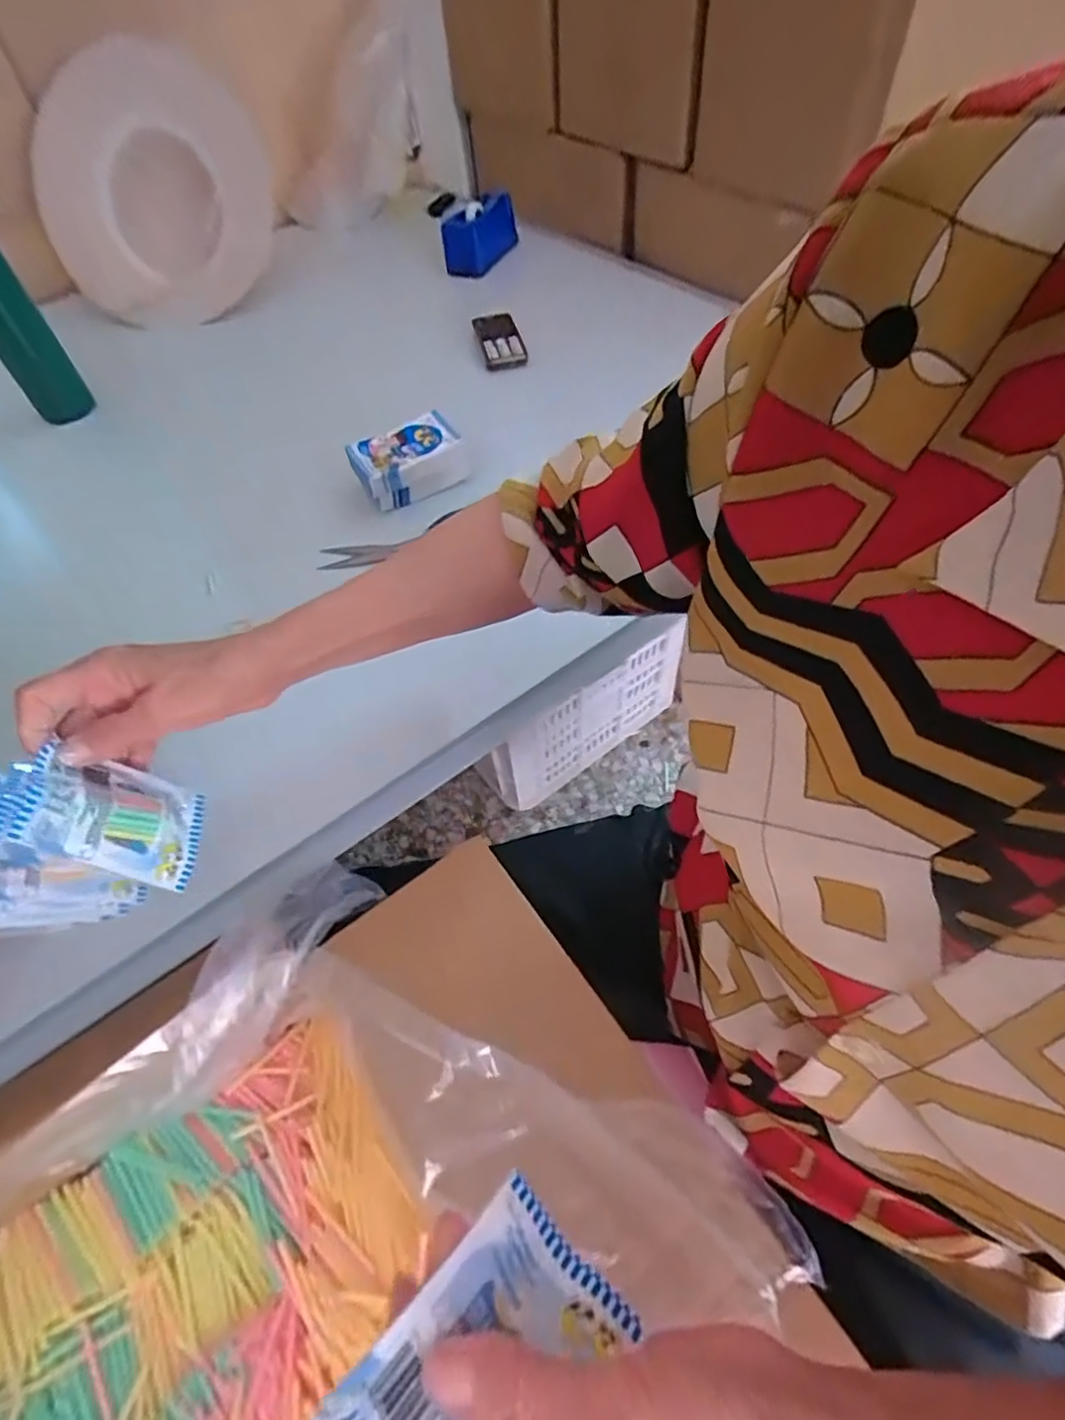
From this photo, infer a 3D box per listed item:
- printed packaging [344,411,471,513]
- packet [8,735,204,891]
[{"bbox_3d":[-0.132,-0.257,0.659,0.111,0.052,0.069,-32,58,-17],"label":"printed packaging"},{"bbox_3d":[-0.233,0.060,0.360,0.010,0.105,0.060,-19,55,15],"label":"packet"}]

